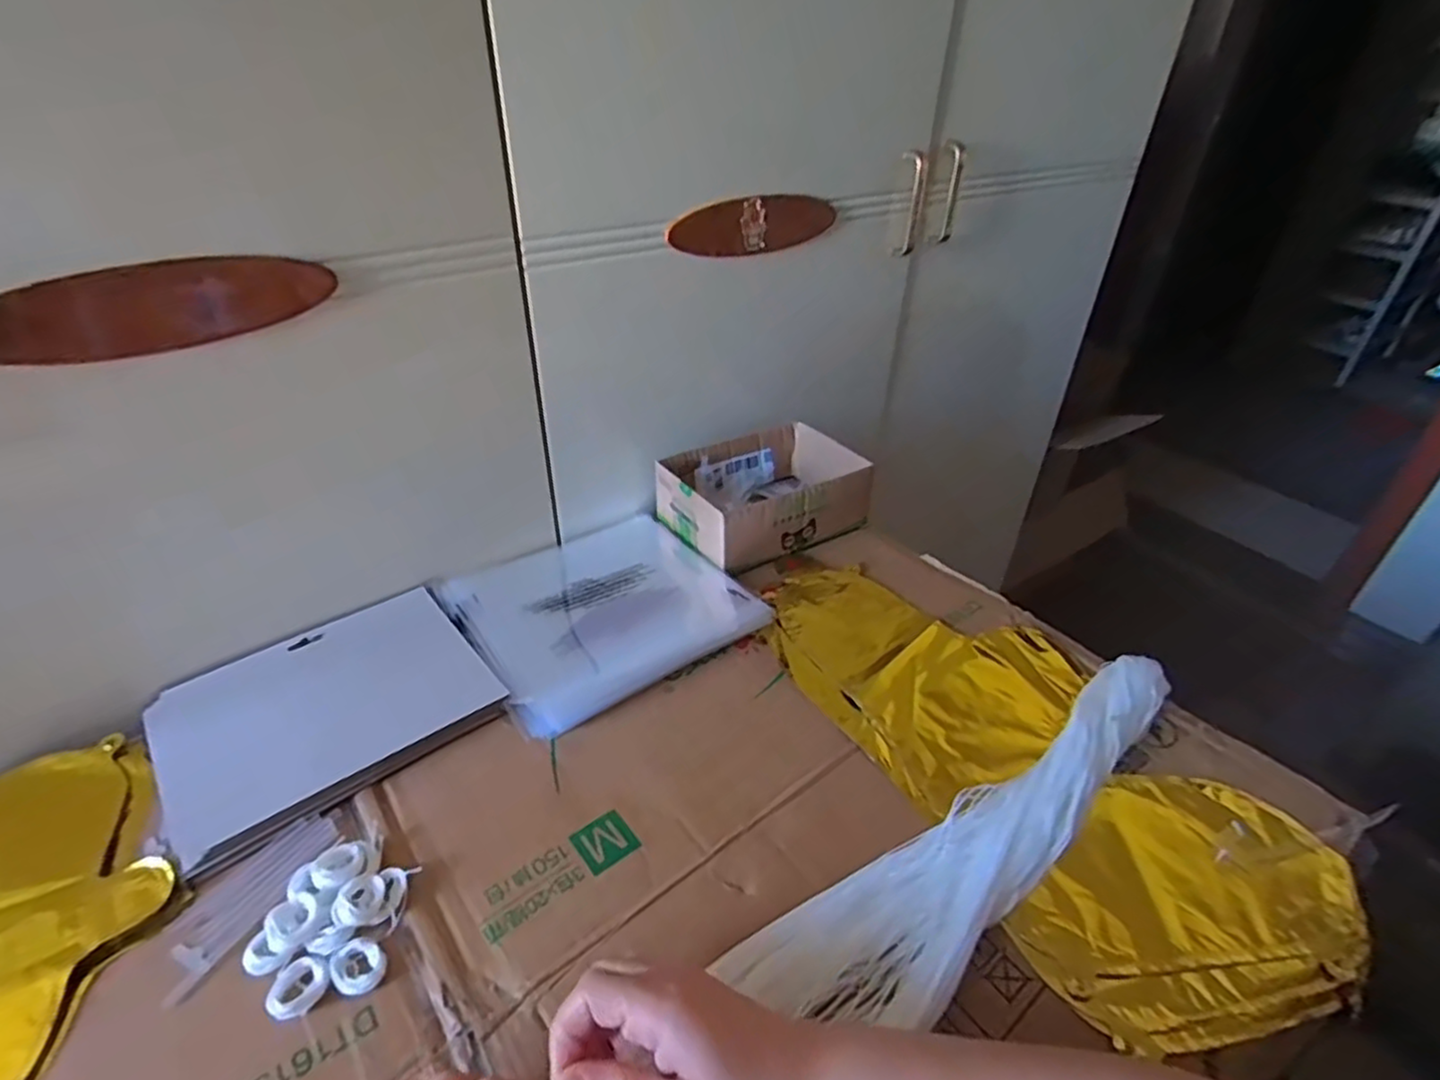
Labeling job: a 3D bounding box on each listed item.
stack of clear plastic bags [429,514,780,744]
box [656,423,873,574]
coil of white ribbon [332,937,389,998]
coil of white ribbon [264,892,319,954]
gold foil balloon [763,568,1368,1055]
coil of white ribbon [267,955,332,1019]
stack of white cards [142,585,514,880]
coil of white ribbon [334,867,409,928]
[{"bbox_3d":[-0.103,0.049,0.609,0.226,0.019,0.214,-22,42,-30],"label":"stack of clear plastic bags"},{"bbox_3d":[0.045,-0.050,0.725,0.197,0.070,0.144,-17,40,-25],"label":"box"},{"bbox_3d":[-0.188,0.222,0.364,0.027,0.006,0.024,28,43,31],"label":"coil of white ribbon"},{"bbox_3d":[-0.228,0.206,0.375,0.023,0.015,0.025,1,35,-1],"label":"coil of white ribbon"},{"bbox_3d":[0.211,0.140,0.515,0.217,0.033,0.413,-17,40,-25],"label":"gold foil balloon"},{"bbox_3d":[-0.213,0.226,0.354,0.025,0.008,0.028,19,39,22],"label":"coil of white ribbon"},{"bbox_3d":[-0.282,0.118,0.506,0.205,0.012,0.165,-25,43,-32],"label":"stack of white cards"},{"bbox_3d":[-0.192,0.198,0.386,0.033,0.015,0.027,-9,37,-14],"label":"coil of white ribbon"}]

